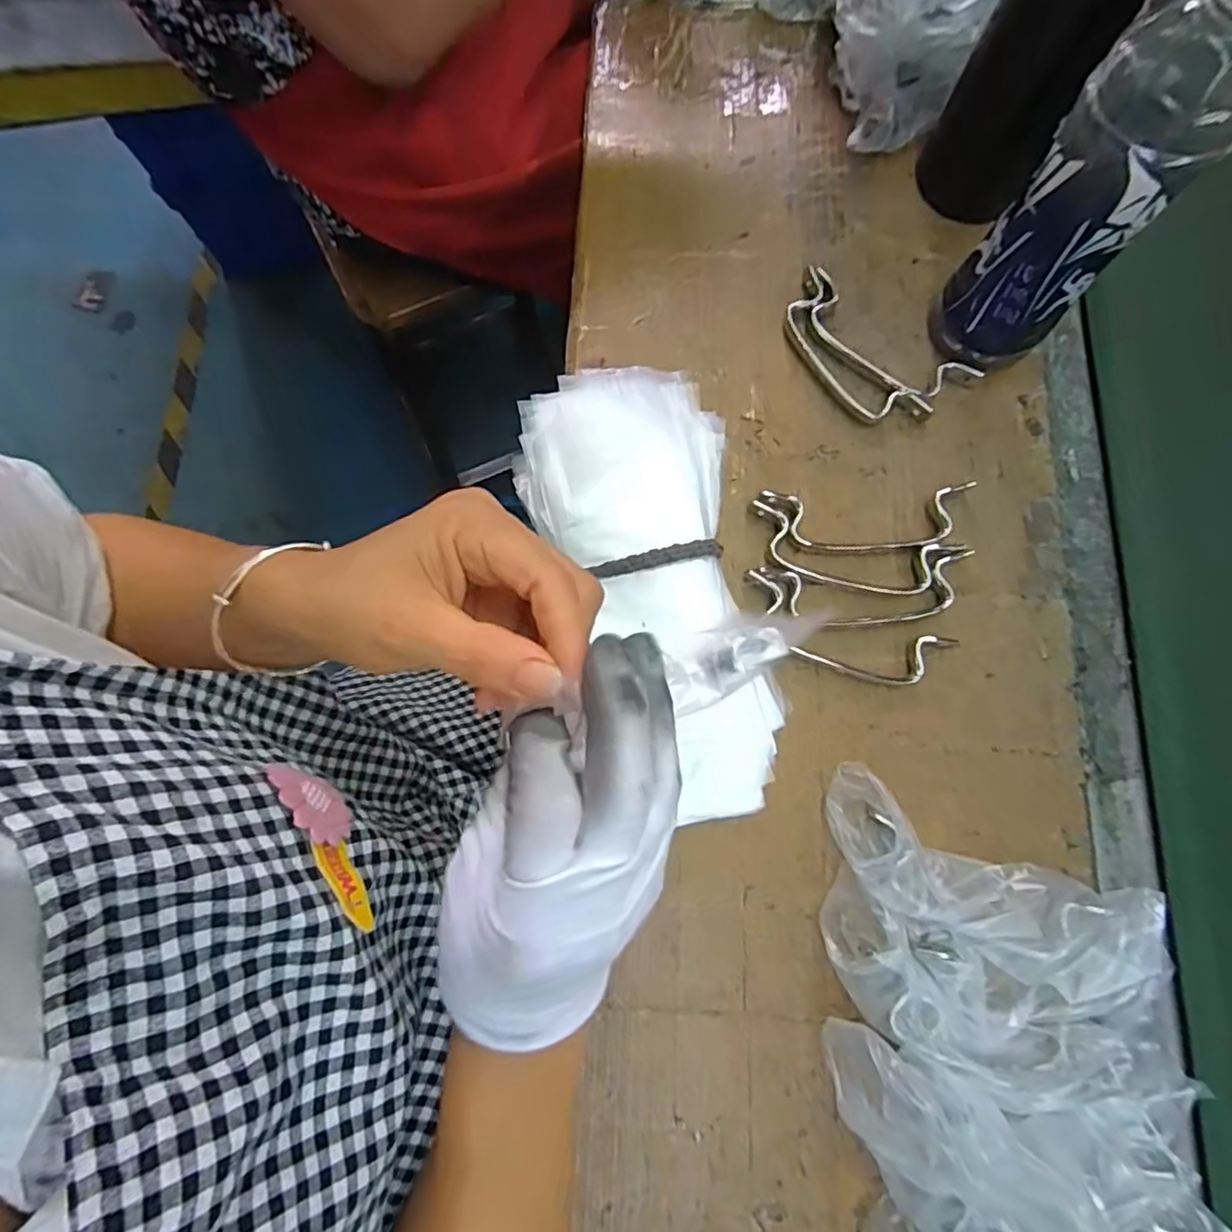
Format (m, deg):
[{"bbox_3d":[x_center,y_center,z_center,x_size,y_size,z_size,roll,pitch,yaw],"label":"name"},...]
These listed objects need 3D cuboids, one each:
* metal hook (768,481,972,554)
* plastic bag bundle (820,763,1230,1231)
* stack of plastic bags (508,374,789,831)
[{"bbox_3d":[0.159,-0.061,0.399,0.129,0.015,0.040,-2,79,-2],"label":"metal hook"},{"bbox_3d":[0.196,0.265,0.306,0.179,0.061,0.342,5,77,0],"label":"plastic bag bundle"},{"bbox_3d":[0.020,-0.016,0.382,0.123,0.030,0.269,-10,77,-3],"label":"stack of plastic bags"}]

